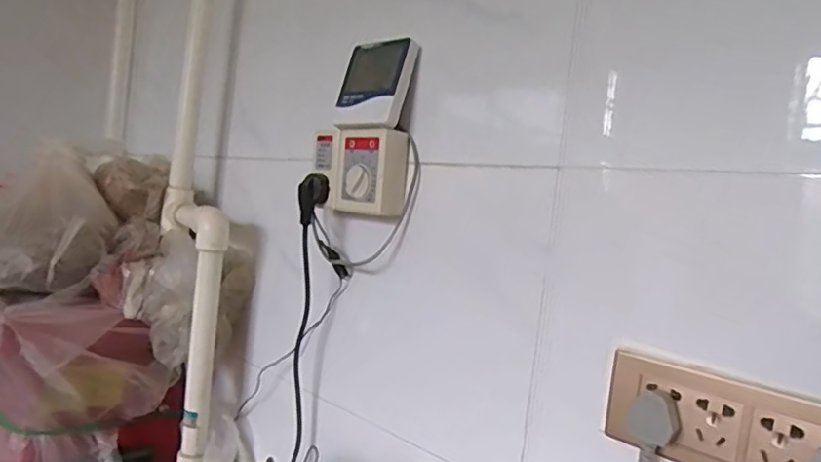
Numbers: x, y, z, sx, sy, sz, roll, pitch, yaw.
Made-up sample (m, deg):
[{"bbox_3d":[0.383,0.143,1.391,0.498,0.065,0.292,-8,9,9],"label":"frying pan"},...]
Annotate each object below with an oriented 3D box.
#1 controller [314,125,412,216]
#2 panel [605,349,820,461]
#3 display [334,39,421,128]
[{"bbox_3d":[-0.057,-0.068,0.656,0.116,0.090,0.045,9,3,43],"label":"controller"},{"bbox_3d":[0.229,0.140,0.394,0.188,0.067,0.018,9,3,39],"label":"panel"},{"bbox_3d":[-0.041,-0.161,0.645,0.090,0.100,0.023,8,-13,39],"label":"display"}]

